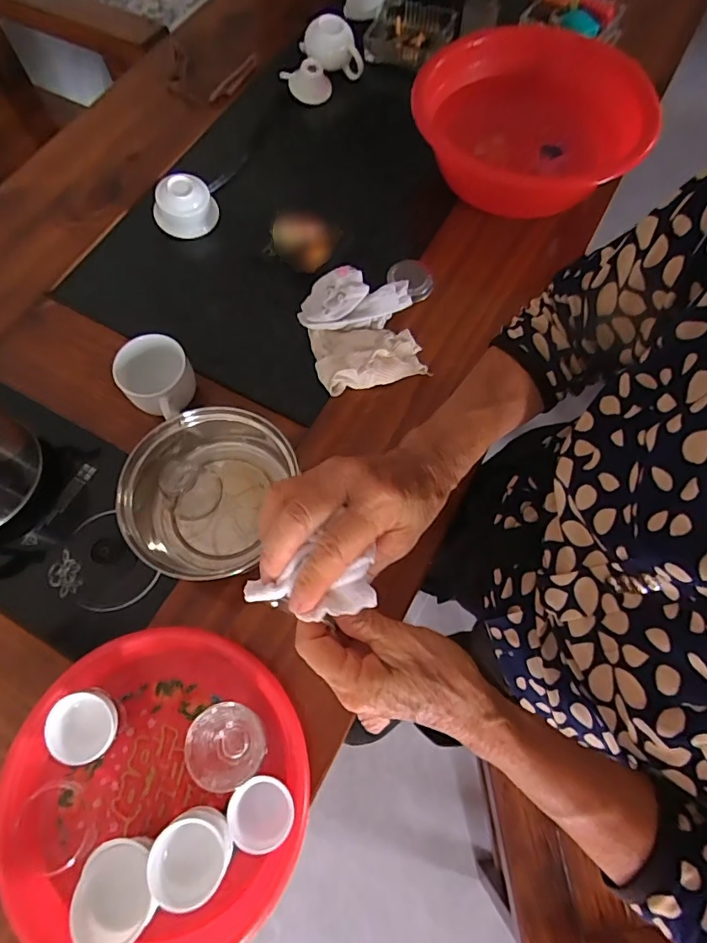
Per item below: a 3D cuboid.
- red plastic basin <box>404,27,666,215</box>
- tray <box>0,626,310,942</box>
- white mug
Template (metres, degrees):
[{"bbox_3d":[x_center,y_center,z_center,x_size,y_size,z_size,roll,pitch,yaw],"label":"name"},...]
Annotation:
[{"bbox_3d":[0.236,-0.469,0.685,0.283,0.094,0.296,0,69,0],"label":"red plastic basin"},{"bbox_3d":[-0.168,0.262,0.415,0.245,0.074,0.244,0,69,0],"label":"tray"},{"bbox_3d":[-0.212,-0.098,0.555,0.073,0.073,0.075,0,69,0],"label":"white mug"}]

